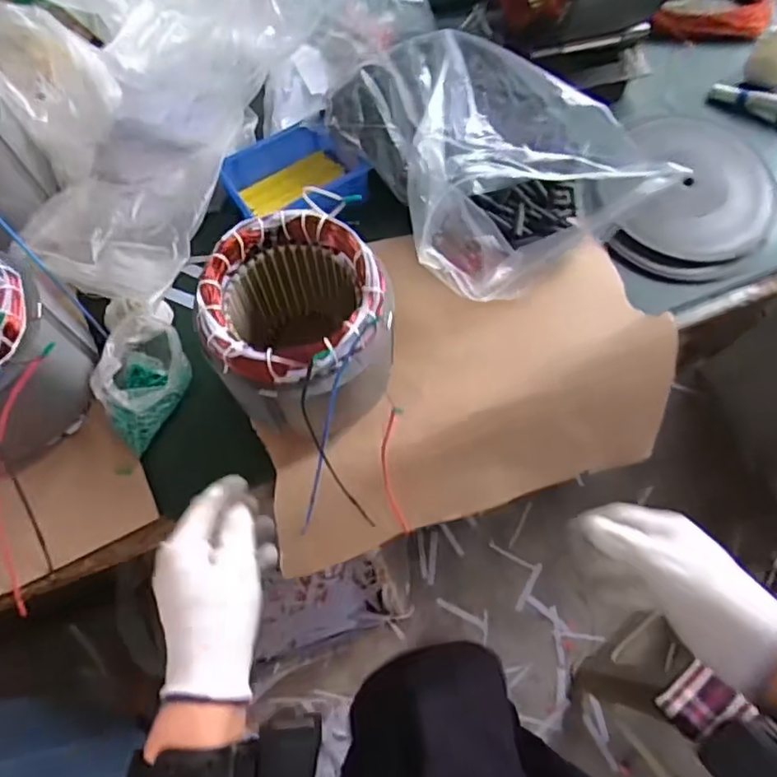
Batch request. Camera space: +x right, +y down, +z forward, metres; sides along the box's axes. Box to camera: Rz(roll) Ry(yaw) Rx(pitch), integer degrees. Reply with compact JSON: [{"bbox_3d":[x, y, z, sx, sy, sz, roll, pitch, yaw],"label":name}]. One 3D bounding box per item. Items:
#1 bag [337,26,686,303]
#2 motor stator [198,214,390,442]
[{"bbox_3d":[0.107,-0.233,0.577,0.236,0.127,0.248,-25,72,-9],"label":"bag"},{"bbox_3d":[-0.067,-0.045,0.502,0.133,0.156,0.139,-5,70,-2],"label":"motor stator"}]

